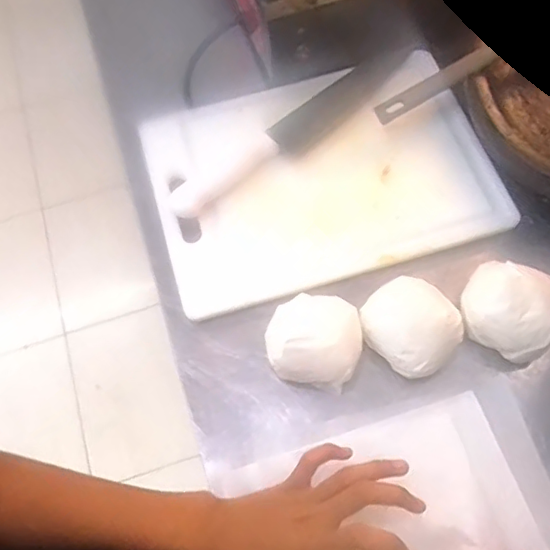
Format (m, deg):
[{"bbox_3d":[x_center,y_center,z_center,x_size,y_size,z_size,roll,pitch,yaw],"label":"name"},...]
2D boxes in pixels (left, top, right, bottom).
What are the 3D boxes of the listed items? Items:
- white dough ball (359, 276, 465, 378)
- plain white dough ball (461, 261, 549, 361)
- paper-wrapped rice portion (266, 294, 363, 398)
[{"bbox_3d":[0.123,0.045,0.517,0.077,0.041,0.090,-38,69,-13],"label":"white dough ball"},{"bbox_3d":[0.214,0.032,0.518,0.080,0.060,0.073,23,69,13],"label":"plain white dough ball"},{"bbox_3d":[0.036,0.056,0.514,0.082,0.054,0.080,7,67,6],"label":"paper-wrapped rice portion"}]

